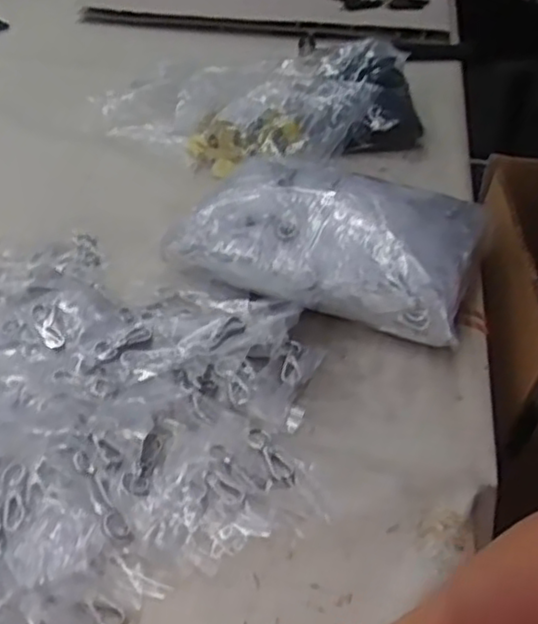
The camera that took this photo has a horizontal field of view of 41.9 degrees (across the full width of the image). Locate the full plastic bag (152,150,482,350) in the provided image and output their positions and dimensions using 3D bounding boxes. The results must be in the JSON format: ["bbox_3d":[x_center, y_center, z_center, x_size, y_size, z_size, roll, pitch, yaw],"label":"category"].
[{"bbox_3d":[0.053,-0.066,0.612,0.251,0.073,0.152,18,43,18],"label":"full plastic bag"}]

